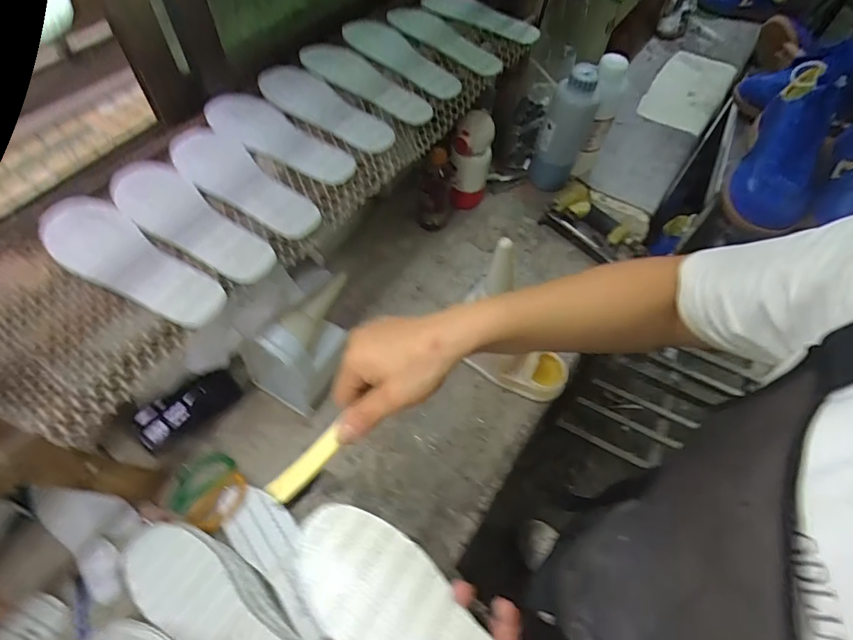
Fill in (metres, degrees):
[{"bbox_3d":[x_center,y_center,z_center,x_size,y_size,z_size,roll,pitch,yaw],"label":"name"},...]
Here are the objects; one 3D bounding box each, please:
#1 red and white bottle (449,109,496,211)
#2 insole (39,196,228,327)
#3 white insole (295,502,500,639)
[{"bbox_3d":[0.088,-0.307,0.887,0.073,0.204,0.061,14,59,4],"label":"red and white bottle"},{"bbox_3d":[-0.324,-0.065,0.480,0.242,0.014,0.078,33,62,15],"label":"insole"},{"bbox_3d":[0.010,0.220,0.306,0.243,0.025,0.074,34,62,15],"label":"white insole"}]

